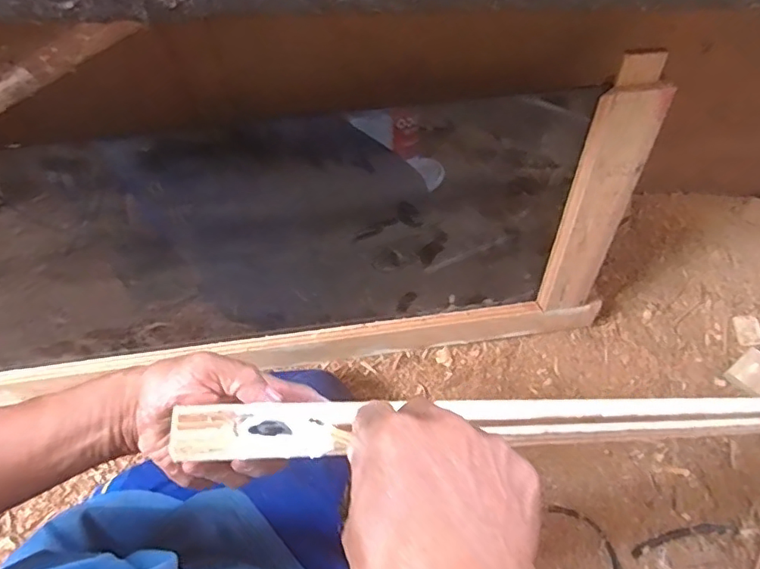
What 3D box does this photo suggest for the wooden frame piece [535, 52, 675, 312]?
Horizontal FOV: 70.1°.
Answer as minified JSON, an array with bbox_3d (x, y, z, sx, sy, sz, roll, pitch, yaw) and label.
[{"bbox_3d":[0.259,-0.092,0.657,0.074,0.378,0.018,-4,52,0],"label":"wooden frame piece"}]

